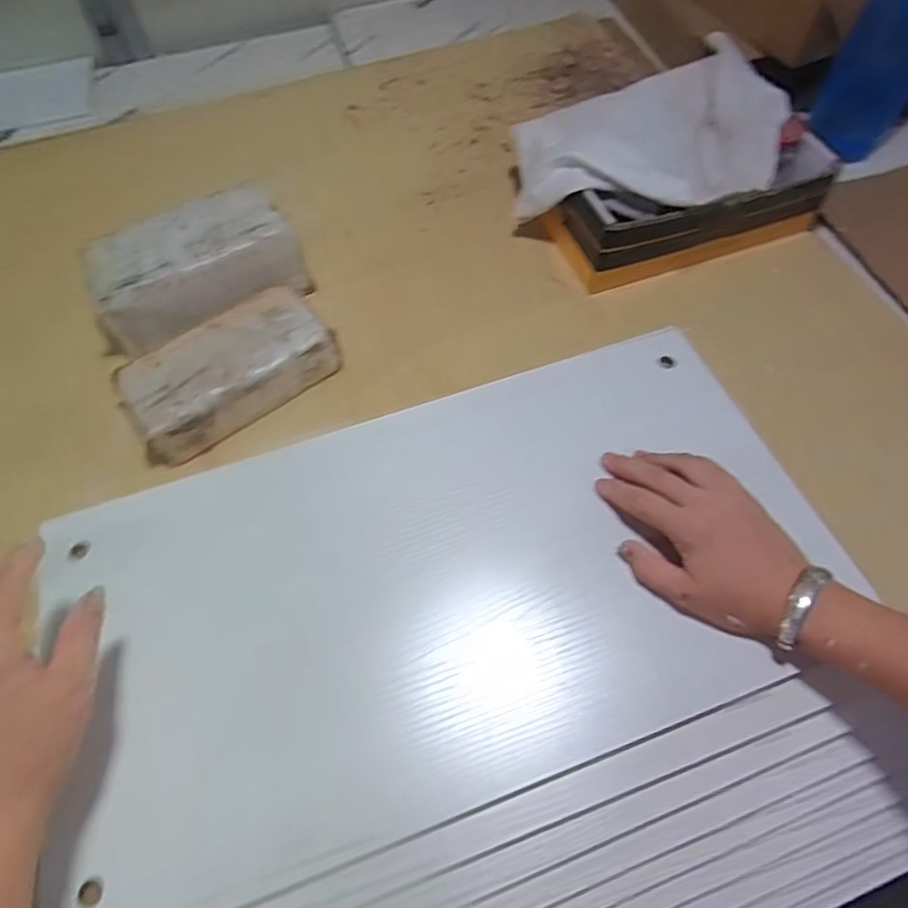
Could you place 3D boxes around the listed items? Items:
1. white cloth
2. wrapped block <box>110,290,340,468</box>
[{"bbox_3d":[0.244,-0.358,0.703,0.333,0.065,0.218,-27,62,-12],"label":"white cloth"},{"bbox_3d":[-0.234,-0.085,0.633,0.214,0.068,0.112,-32,65,-16],"label":"wrapped block"}]

